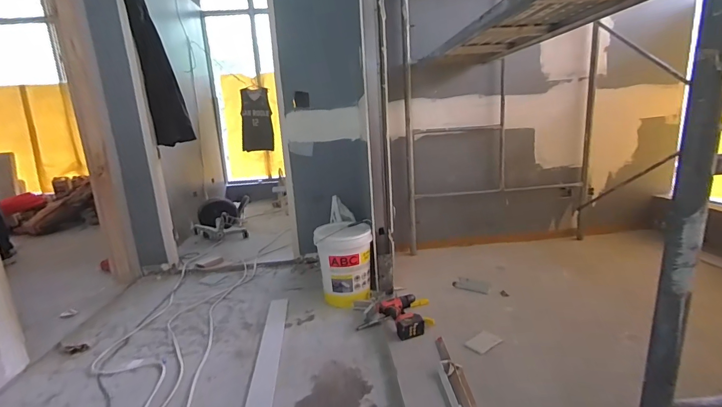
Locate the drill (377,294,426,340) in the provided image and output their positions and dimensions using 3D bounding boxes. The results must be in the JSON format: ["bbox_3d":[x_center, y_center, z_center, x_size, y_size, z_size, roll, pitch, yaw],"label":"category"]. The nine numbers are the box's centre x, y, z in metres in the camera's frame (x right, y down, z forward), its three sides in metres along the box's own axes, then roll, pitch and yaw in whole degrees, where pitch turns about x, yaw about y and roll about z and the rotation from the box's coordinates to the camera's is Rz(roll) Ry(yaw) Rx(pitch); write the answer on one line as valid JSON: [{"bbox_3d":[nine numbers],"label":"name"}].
[{"bbox_3d":[0.195,0.492,1.603,0.181,0.072,0.240,-7,14,-16],"label":"drill"}]

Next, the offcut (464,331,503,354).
[{"bbox_3d":[0.479,0.544,1.420,0.115,0.009,0.095,-22,17,-23],"label":"offcut"}]

